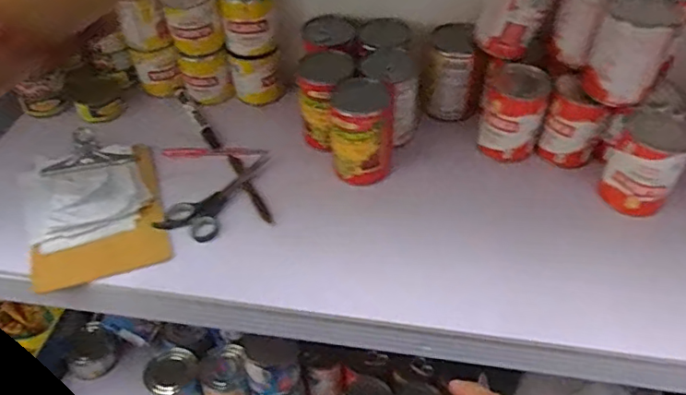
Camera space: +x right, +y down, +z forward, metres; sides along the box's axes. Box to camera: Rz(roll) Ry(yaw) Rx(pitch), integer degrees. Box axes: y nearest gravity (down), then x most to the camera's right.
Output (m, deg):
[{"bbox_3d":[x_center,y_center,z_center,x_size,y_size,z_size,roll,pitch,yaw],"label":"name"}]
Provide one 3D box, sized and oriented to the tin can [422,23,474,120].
[{"bbox_3d":[0.150,-0.173,0.765,0.071,0.109,0.075,0,45,0],"label":"tin can"}]

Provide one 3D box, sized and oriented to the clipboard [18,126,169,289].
[{"bbox_3d":[-0.292,0.004,0.657,0.139,0.033,0.221,-15,47,-15],"label":"clipboard"}]

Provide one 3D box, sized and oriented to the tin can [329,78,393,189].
[{"bbox_3d":[0.024,-0.072,0.685,0.073,0.129,0.068,0,45,0],"label":"tin can"}]

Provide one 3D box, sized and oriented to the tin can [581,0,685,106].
[{"bbox_3d":[0.319,-0.164,0.625,0.074,0.101,0.080,23,50,21],"label":"tin can"}]

